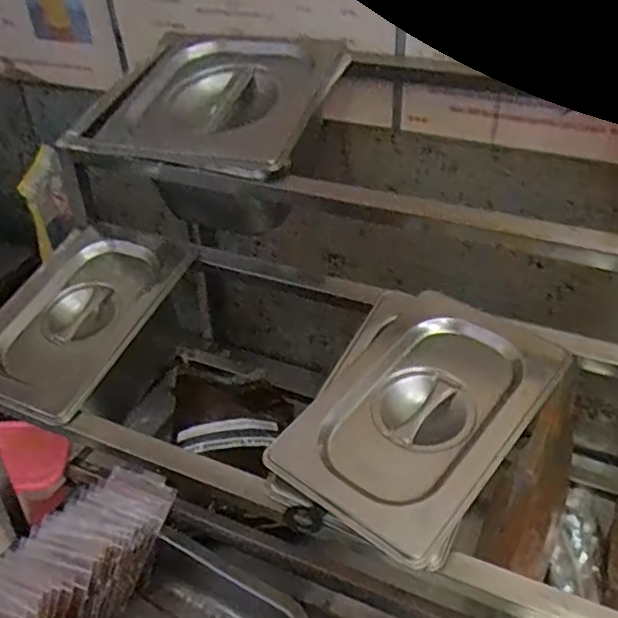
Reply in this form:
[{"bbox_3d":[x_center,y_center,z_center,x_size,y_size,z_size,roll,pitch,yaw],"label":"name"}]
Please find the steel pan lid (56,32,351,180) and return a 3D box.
[{"bbox_3d":[-0.083,-0.177,0.538,0.194,0.024,0.166,16,60,18],"label":"steel pan lid"}]

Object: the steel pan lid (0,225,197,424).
[{"bbox_3d":[-0.186,0.000,0.507,0.128,0.027,0.179,17,54,20],"label":"steel pan lid"}]

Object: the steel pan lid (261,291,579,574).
[{"bbox_3d":[0.071,0.059,0.399,0.113,0.019,0.174,28,56,30],"label":"steel pan lid"}]

